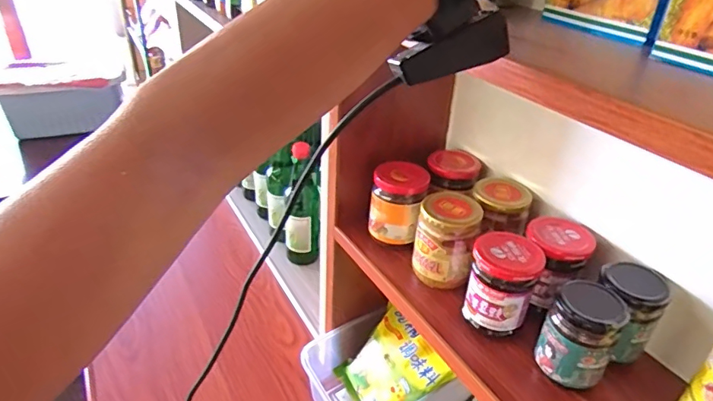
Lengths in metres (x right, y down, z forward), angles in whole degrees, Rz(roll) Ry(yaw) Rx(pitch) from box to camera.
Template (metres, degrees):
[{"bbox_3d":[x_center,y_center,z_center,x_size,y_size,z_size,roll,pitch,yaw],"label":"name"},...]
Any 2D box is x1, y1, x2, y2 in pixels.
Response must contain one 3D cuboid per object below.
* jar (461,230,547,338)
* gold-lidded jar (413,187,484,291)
[{"bbox_3d":[0.144,0.085,0.480,0.061,0.090,0.060,2,32,-1],"label":"jar"},{"bbox_3d":[0.098,0.044,0.535,0.068,0.086,0.065,12,33,15],"label":"gold-lidded jar"}]

